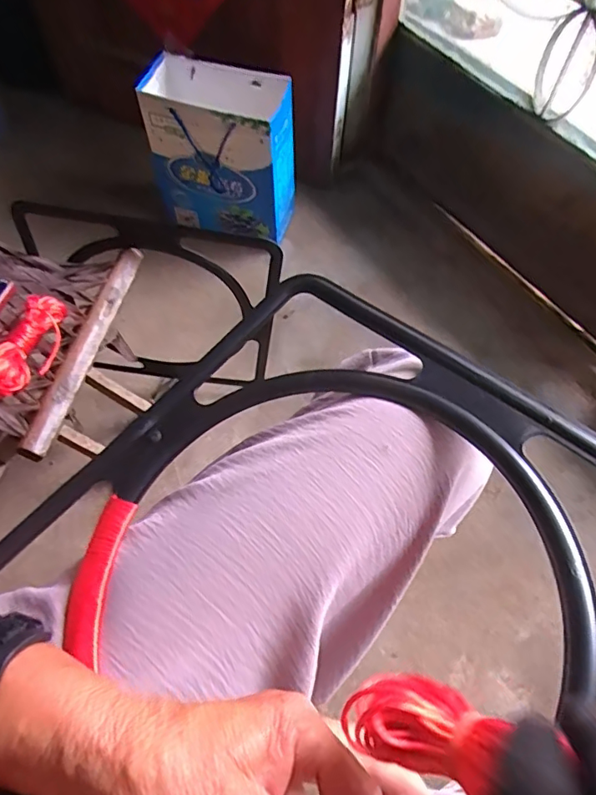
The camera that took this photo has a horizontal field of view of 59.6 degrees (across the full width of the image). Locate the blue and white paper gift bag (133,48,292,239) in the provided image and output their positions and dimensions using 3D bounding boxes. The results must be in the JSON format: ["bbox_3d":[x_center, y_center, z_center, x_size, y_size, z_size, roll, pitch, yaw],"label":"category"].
[{"bbox_3d":[-0.146,-0.459,0.980,0.259,0.259,0.129,19,63,9],"label":"blue and white paper gift bag"}]

